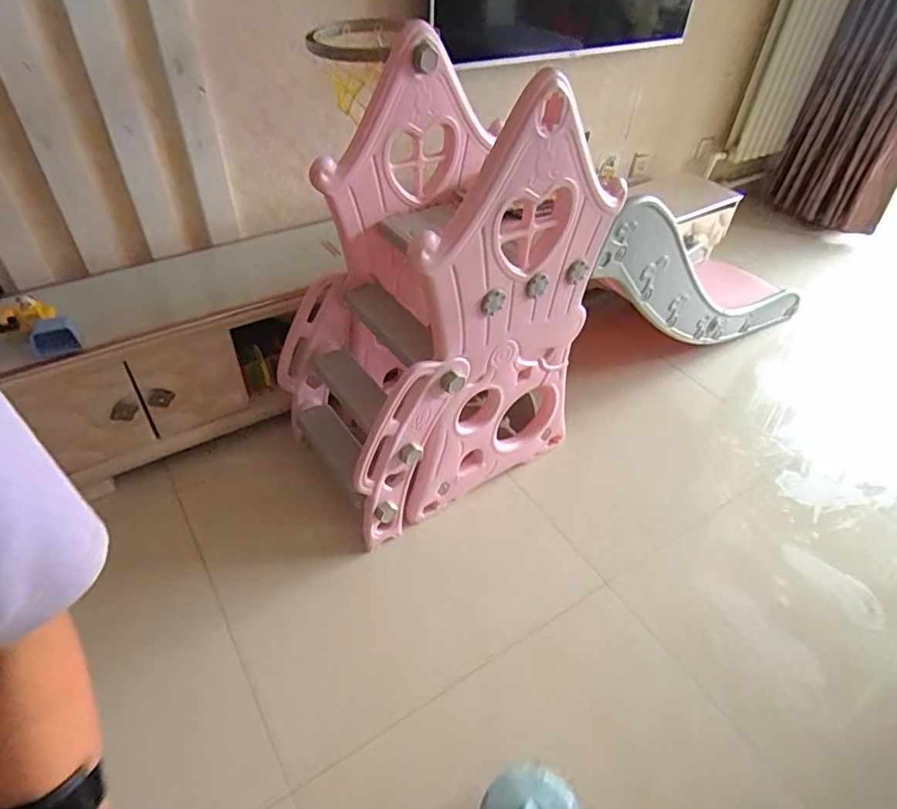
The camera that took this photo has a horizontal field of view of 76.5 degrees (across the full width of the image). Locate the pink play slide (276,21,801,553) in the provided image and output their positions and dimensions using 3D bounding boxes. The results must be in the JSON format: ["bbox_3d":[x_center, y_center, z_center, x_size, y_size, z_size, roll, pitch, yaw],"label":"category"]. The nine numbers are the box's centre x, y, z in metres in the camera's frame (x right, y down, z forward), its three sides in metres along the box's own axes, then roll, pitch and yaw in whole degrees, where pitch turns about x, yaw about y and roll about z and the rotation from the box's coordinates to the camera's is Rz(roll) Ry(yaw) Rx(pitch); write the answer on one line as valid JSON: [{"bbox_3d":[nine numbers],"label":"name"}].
[{"bbox_3d":[0.301,-0.381,1.490,1.445,0.868,0.461,-24,50,-25],"label":"pink play slide"}]

